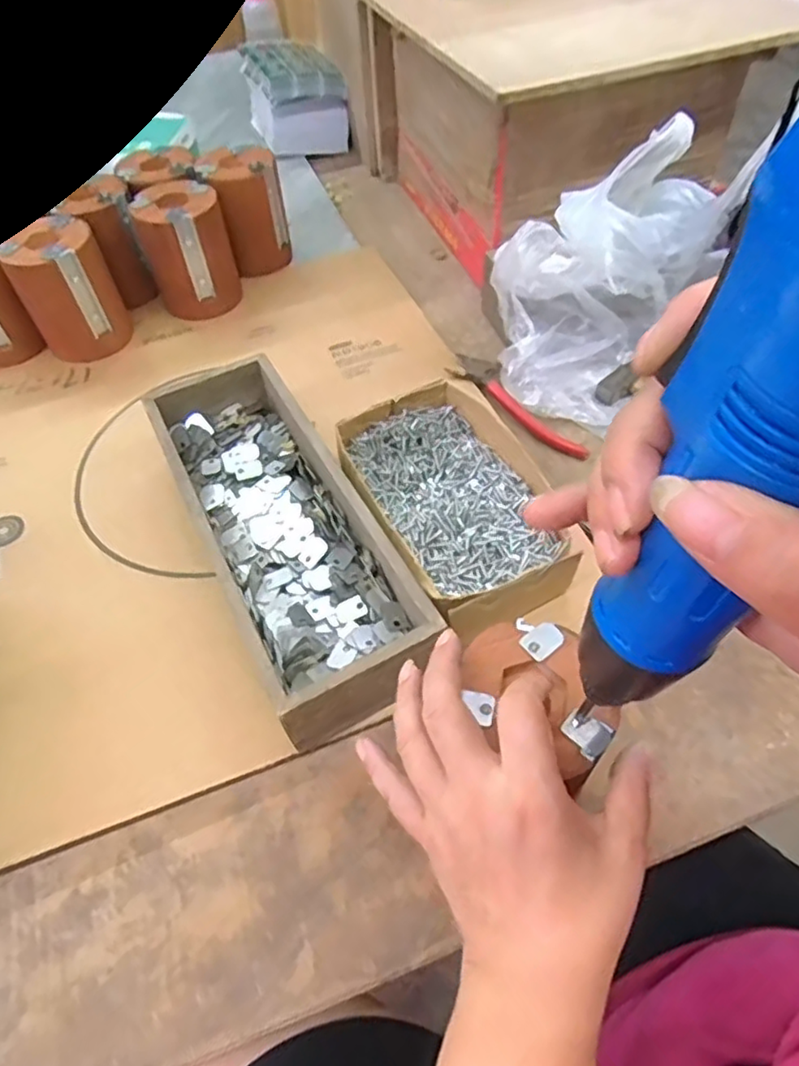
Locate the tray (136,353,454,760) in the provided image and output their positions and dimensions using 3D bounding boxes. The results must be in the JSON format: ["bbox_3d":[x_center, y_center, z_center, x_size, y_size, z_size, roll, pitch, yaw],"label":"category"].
[{"bbox_3d":[-0.082,-0.003,0.429,0.106,0.070,0.282,-25,57,-15],"label":"tray"}]

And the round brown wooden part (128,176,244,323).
[{"bbox_3d":[-0.202,-0.273,0.608,0.077,0.100,0.078,-18,56,-11],"label":"round brown wooden part"}]

